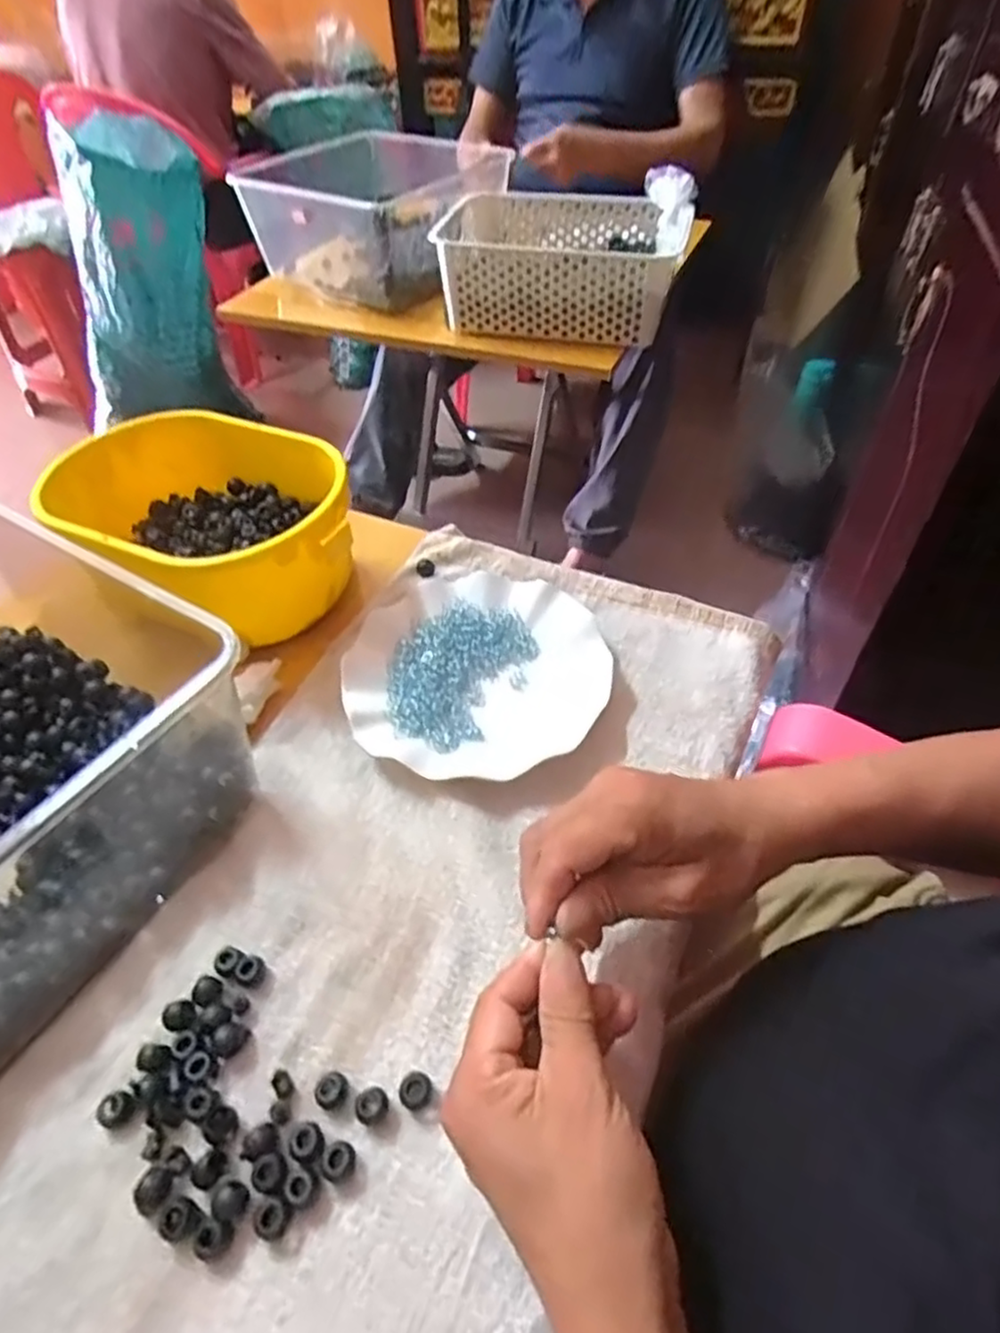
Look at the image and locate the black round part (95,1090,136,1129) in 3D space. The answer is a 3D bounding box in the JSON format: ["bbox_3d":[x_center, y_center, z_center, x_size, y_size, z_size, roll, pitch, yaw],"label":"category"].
[{"bbox_3d":[-0.184,0.212,0.330,0.014,0.006,0.015,-2,48,2],"label":"black round part"}]

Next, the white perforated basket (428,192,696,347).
[{"bbox_3d":[0.080,-0.533,0.920,0.306,0.109,0.225,11,50,13],"label":"white perforated basket"}]

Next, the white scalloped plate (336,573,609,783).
[{"bbox_3d":[-0.017,0.004,0.496,0.184,0.024,0.181,-2,48,2],"label":"white scalloped plate"}]

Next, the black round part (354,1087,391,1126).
[{"bbox_3d":[-0.061,0.206,0.324,0.015,0.011,0.016,-2,48,2],"label":"black round part"}]

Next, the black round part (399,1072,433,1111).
[{"bbox_3d":[-0.040,0.202,0.327,0.014,0.011,0.015,-2,48,2],"label":"black round part"}]

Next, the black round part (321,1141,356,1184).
[{"bbox_3d":[-0.073,0.223,0.311,0.014,0.010,0.015,-2,48,2],"label":"black round part"}]

